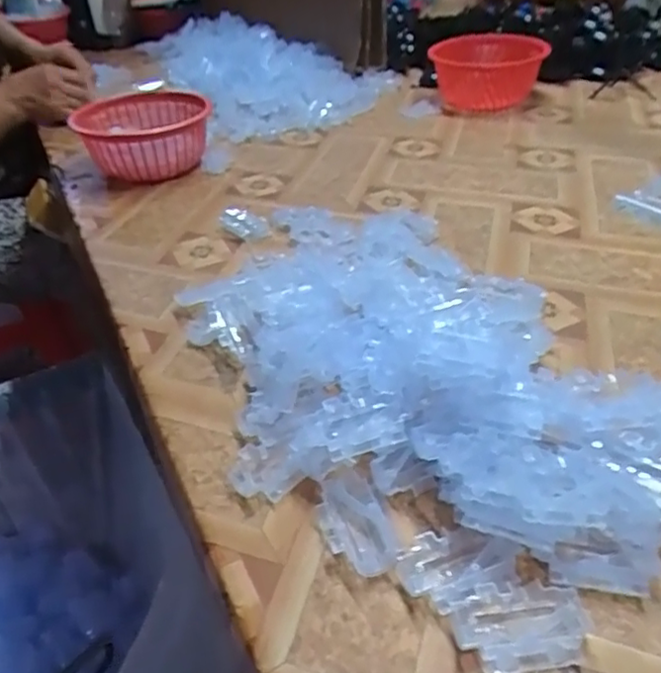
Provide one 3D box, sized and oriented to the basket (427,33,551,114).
[{"bbox_3d":[0.236,-0.413,0.957,0.142,0.081,0.142,-12,39,-9],"label":"basket"}]

